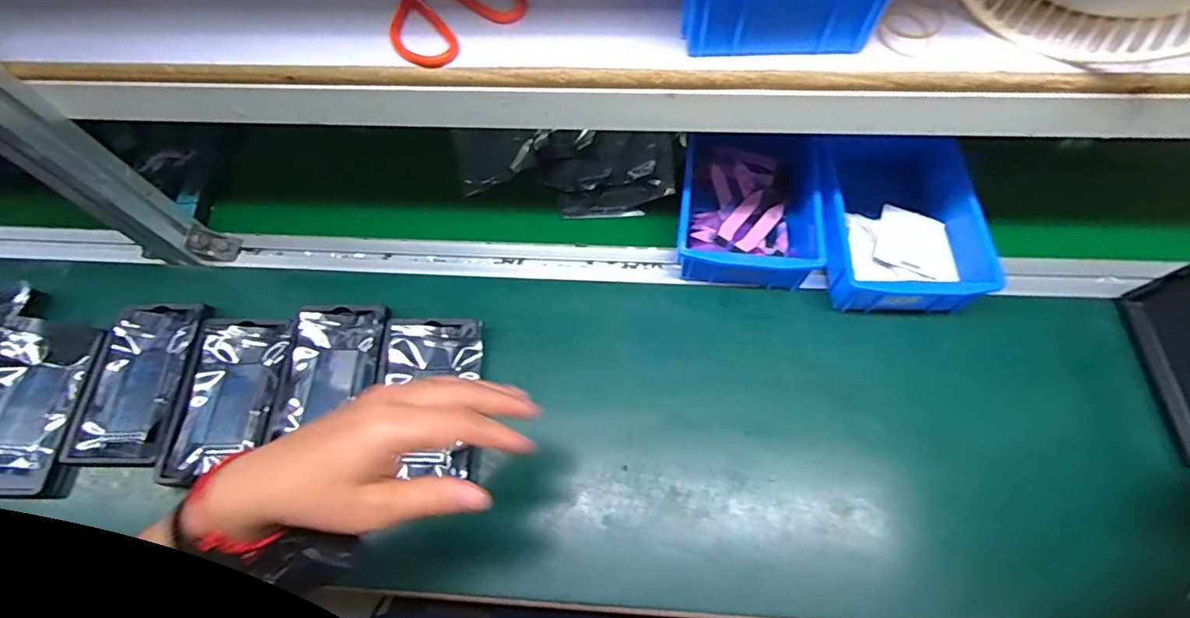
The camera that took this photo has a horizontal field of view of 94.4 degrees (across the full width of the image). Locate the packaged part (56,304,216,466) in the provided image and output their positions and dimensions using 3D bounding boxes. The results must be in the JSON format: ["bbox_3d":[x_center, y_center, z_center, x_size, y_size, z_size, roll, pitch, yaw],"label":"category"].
[{"bbox_3d":[-0.441,0.069,0.535,0.097,0.019,0.157,2,64,4],"label":"packaged part"}]

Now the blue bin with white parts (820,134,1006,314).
[{"bbox_3d":[0.296,-0.091,0.558,0.141,0.072,0.200,1,64,4],"label":"blue bin with white parts"}]

